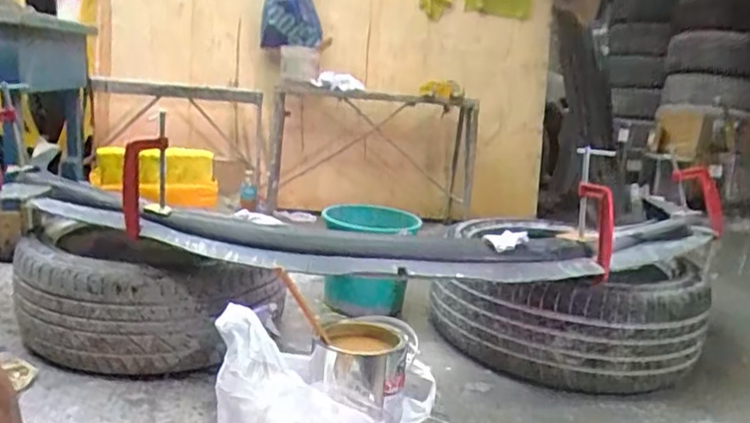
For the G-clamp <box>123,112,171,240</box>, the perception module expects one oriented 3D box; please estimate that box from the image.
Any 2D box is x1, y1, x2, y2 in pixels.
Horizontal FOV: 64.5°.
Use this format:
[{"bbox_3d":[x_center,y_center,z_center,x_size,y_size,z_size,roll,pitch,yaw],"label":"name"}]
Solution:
[{"bbox_3d":[-0.441,-0.070,1.153,0.053,0.249,0.117,19,20,16],"label":"G-clamp"}]

